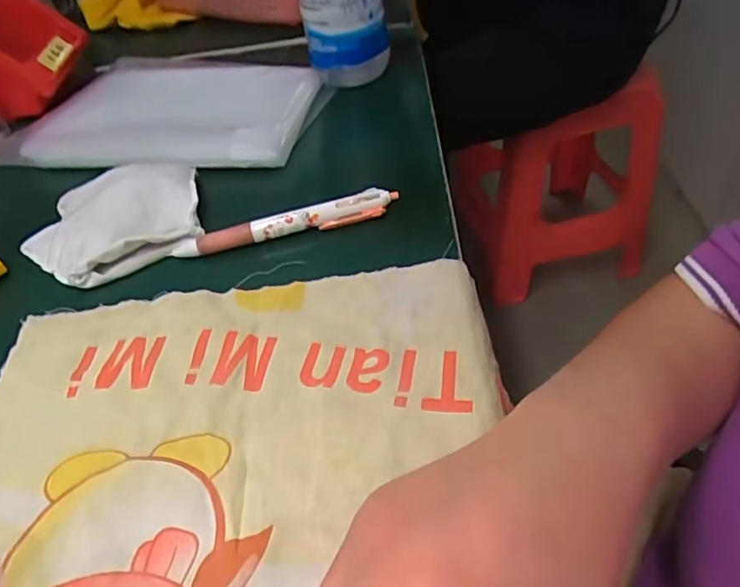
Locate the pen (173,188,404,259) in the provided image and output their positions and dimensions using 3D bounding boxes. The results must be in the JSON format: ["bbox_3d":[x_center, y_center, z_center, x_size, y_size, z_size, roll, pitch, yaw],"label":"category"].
[{"bbox_3d":[-0.053,-0.044,0.352,0.138,0.017,0.013,-10,46,-2],"label":"pen"}]

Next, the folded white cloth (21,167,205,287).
[{"bbox_3d":[-0.171,-0.050,0.373,0.113,0.022,0.091,-19,47,-11],"label":"folded white cloth"}]

